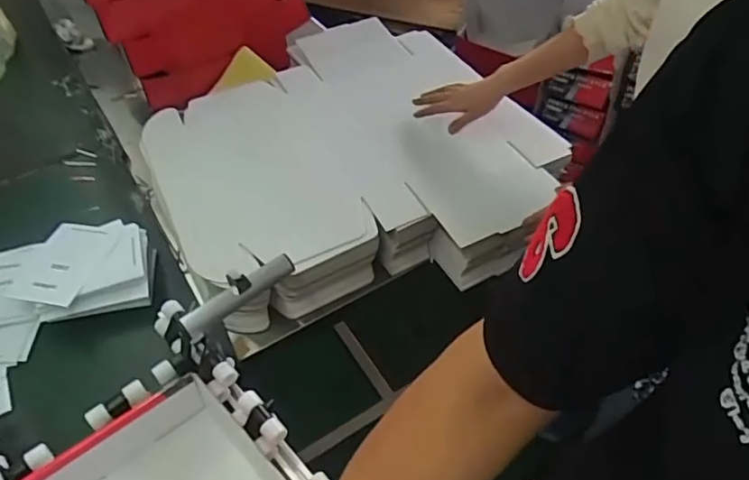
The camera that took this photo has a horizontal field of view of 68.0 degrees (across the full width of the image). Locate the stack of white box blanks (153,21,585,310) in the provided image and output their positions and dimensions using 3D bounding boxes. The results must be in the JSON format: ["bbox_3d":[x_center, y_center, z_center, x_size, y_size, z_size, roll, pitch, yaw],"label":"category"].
[{"bbox_3d":[-0.049,-0.143,0.988,0.621,0.167,0.586,-18,50,-13],"label":"stack of white box blanks"}]

